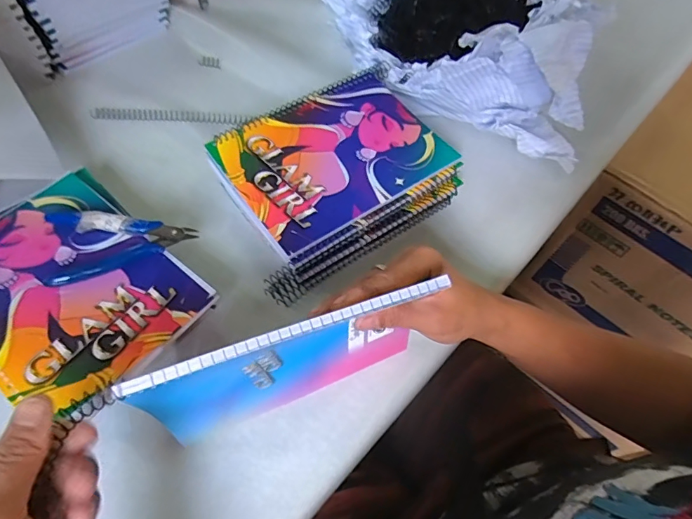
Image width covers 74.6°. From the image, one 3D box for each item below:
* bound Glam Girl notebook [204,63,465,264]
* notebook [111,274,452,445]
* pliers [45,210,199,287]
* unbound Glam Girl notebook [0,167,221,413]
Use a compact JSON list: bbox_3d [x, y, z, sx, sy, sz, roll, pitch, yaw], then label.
[{"bbox_3d":[-0.006,-0.108,0.437,0.216,0.009,0.154,-32,66,-20],"label":"bound Glam Girl notebook"},{"bbox_3d":[-0.033,0.074,0.317,0.188,0.143,0.011,-18,62,-14],"label":"notebook"},{"bbox_3d":[-0.190,-0.019,0.388,0.115,0.015,0.067,-11,62,-10],"label":"pliers"},{"bbox_3d":[-0.229,0.015,0.366,0.204,0.018,0.149,39,65,16],"label":"unbound Glam Girl notebook"}]

